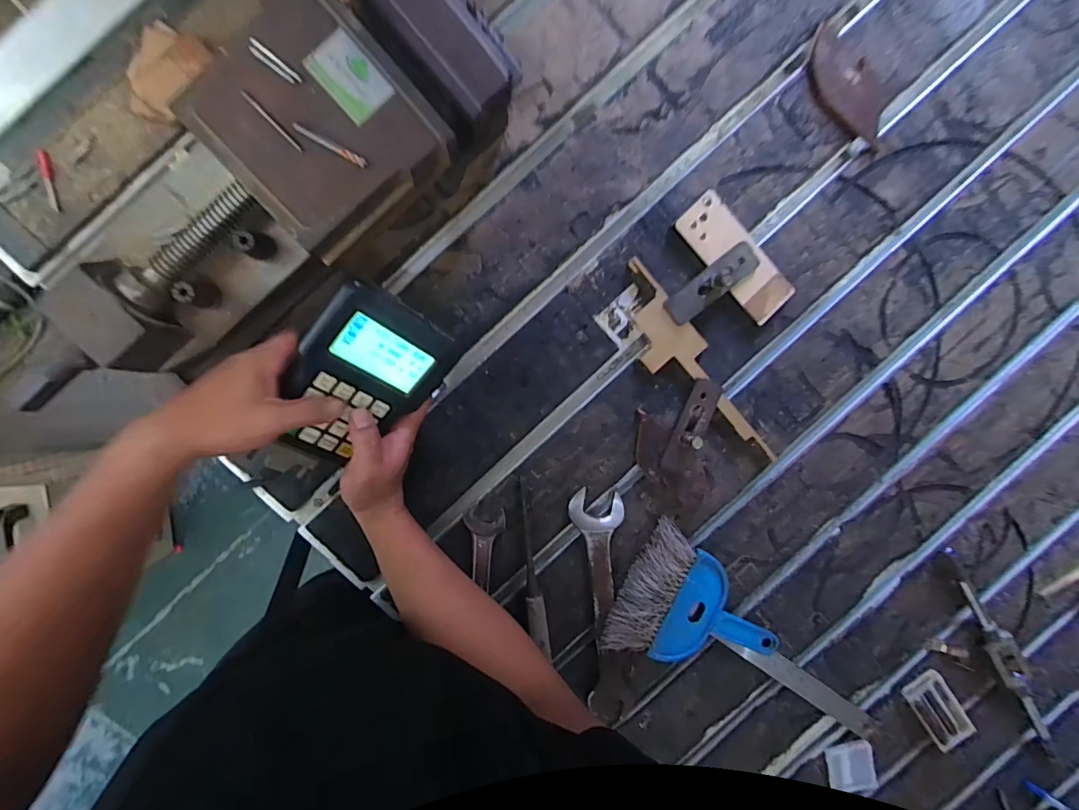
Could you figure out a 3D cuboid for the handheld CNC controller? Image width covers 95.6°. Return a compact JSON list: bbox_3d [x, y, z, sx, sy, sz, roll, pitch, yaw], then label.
[{"bbox_3d":[-0.148,-0.023,0.395,0.144,0.029,0.102,-46,128,7],"label":"handheld CNC controller"}]

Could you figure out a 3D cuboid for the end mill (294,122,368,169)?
[{"bbox_3d":[-0.143,-0.178,0.336,0.051,0.004,0.007,26,95,-9],"label":"end mill"}]

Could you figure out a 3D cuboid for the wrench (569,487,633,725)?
[{"bbox_3d":[0.069,0.217,0.513,0.050,0.018,0.264,-6,99,-5],"label":"wrench"}]

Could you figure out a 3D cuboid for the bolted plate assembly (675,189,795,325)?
[{"bbox_3d":[0.191,-0.143,0.478,0.051,0.019,0.131,-44,100,1],"label":"bolted plate assembly"}]

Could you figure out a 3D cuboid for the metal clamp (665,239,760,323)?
[{"bbox_3d":[0.168,-0.116,0.465,0.097,0.039,0.033,-41,100,1],"label":"metal clamp"}]

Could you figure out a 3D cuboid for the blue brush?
[{"bbox_3d":[0.173,0.222,0.521,0.186,0.027,0.137,28,94,-9],"label":"blue brush"}]

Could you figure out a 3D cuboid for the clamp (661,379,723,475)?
[{"bbox_3d":[0.154,0.024,0.482,0.028,0.041,0.098,21,95,-8],"label":"clamp"}]

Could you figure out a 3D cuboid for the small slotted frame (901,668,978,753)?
[{"bbox_3d":[0.475,0.365,0.582,0.051,0.008,0.113,-37,100,0],"label":"small slotted frame"}]

